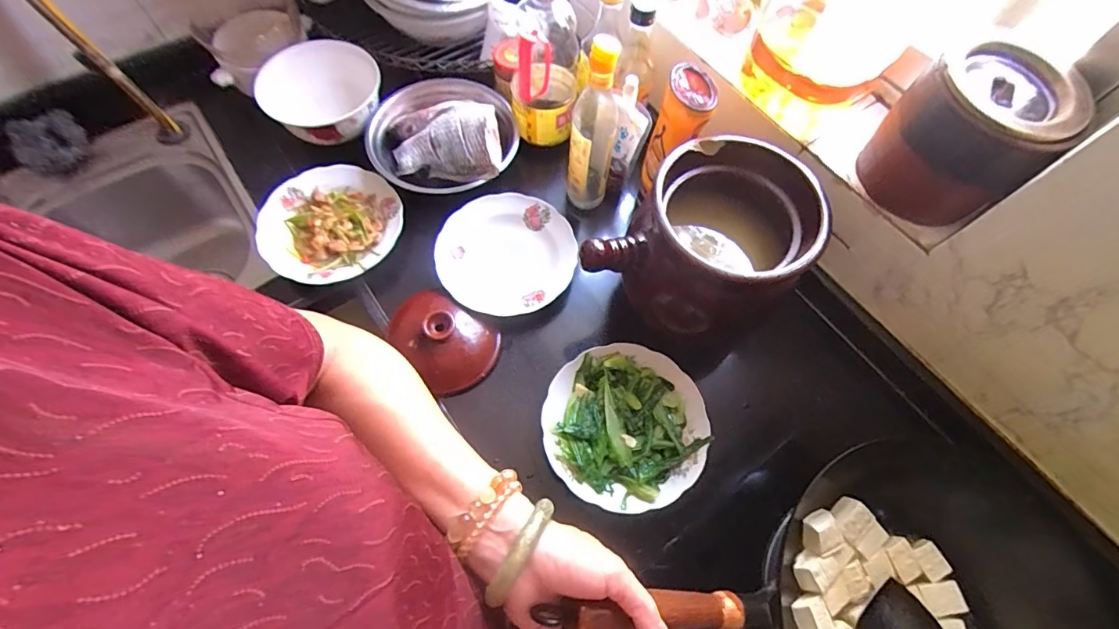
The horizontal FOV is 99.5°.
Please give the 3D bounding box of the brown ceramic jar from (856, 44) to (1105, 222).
[{"bbox_3d":[0.439,-0.192,0.507,0.140,0.140,0.138,-33,71,-14],"label":"brown ceramic jar"}]

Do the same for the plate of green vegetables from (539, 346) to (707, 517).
[{"bbox_3d":[0.081,0.137,0.588,0.193,0.053,0.194,1,67,-1],"label":"plate of green vegetables"}]

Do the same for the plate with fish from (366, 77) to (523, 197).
[{"bbox_3d":[-0.179,-0.288,0.709,0.211,0.068,0.229,1,67,-1],"label":"plate with fish"}]

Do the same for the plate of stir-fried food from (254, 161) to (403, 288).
[{"bbox_3d":[-0.330,-0.129,0.687,0.192,0.028,0.191,1,67,-1],"label":"plate of stir-fried food"}]

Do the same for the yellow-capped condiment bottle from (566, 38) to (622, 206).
[{"bbox_3d":[0.046,-0.252,0.656,0.061,0.264,0.063,6,67,1],"label":"yellow-capped condiment bottle"}]

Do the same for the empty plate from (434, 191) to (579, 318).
[{"bbox_3d":[-0.073,-0.083,0.681,0.188,0.039,0.185,1,67,-1],"label":"empty plate"}]

